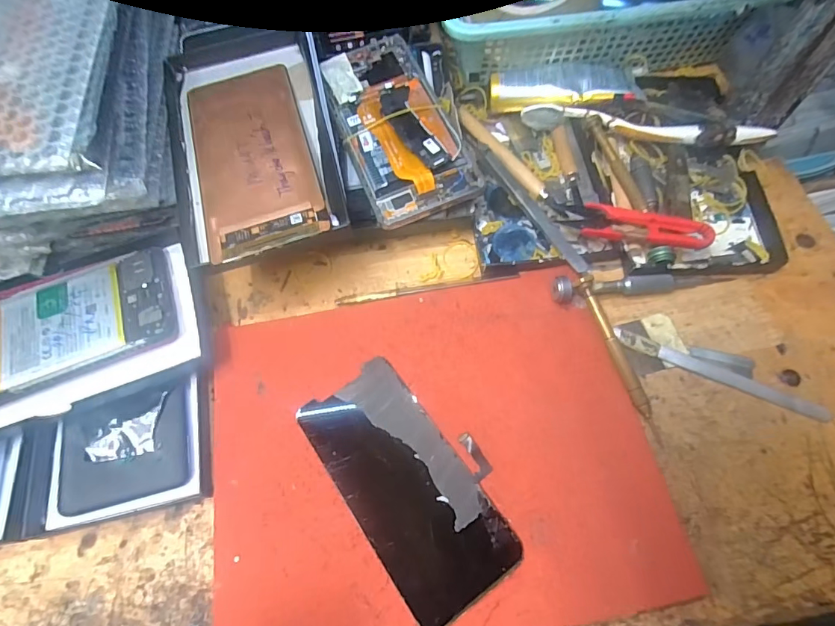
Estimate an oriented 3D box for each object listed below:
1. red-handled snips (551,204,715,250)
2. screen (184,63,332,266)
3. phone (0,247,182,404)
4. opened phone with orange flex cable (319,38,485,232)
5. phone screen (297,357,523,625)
[{"bbox_3d":[0.145,-0.058,0.314,0.101,0.019,0.028,18,69,9],"label":"red-handled snips"},{"bbox_3d":[-0.106,-0.103,0.293,0.070,0.008,0.148,-17,67,-5],"label":"screen"},{"bbox_3d":[-0.232,0.010,0.289,0.153,0.008,0.074,-21,68,-10],"label":"phone"},{"bbox_3d":[-0.015,-0.139,0.325,0.078,0.011,0.161,-19,69,-1],"label":"opened phone with orange flex cable"},{"bbox_3d":[-0.004,0.094,0.264,0.076,0.005,0.138,-34,70,-12],"label":"phone screen"}]

